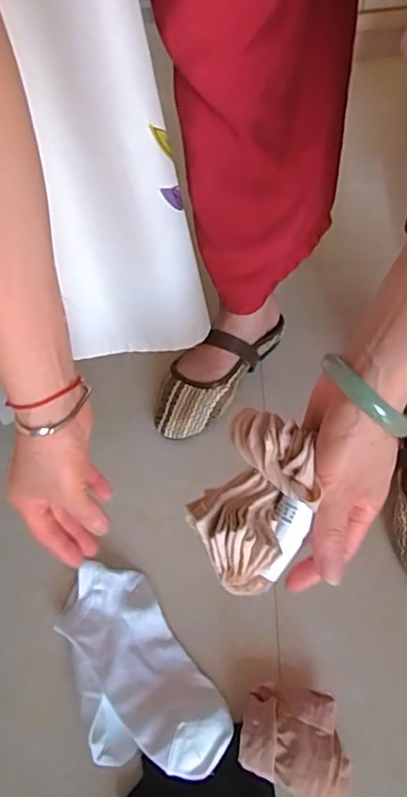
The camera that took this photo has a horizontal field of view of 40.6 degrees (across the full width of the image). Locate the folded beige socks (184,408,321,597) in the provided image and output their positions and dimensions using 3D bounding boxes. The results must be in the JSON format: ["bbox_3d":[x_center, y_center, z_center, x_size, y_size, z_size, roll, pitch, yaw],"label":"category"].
[{"bbox_3d":[0.032,0.063,0.342,0.069,0.054,0.098,21,52,24],"label":"folded beige socks"}]

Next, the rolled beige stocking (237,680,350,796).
[{"bbox_3d":[0.069,0.262,0.420,0.079,0.023,0.076,7,48,12],"label":"rolled beige stocking"}]

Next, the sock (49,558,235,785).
[{"bbox_3d":[-0.062,0.232,0.472,0.098,0.036,0.190,-29,50,-20],"label":"sock"}]

